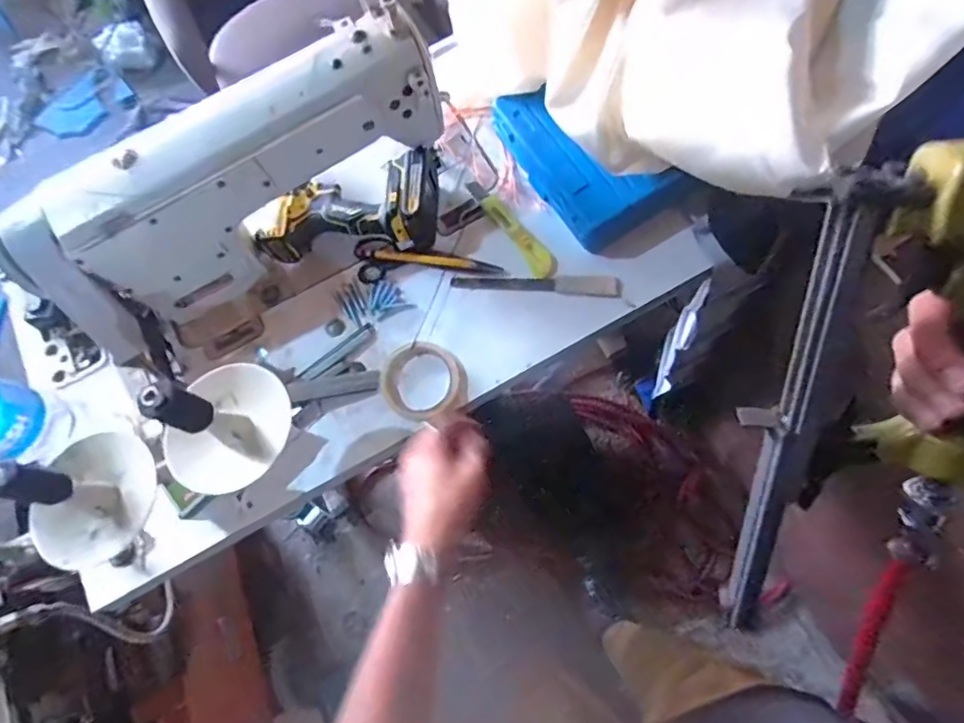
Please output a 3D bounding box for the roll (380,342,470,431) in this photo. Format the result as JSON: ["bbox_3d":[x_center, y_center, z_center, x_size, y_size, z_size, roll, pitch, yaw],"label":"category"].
[{"bbox_3d":[-0.070,0.023,0.659,0.104,0.023,0.096,-1,72,2],"label":"roll"}]

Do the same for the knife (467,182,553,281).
[{"bbox_3d":[0.039,-0.177,0.709,0.034,0.010,0.164,-33,73,-3],"label":"knife"}]

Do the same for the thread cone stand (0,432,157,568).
[{"bbox_3d":[-0.361,0.115,0.467,0.108,0.102,0.118,-7,73,5],"label":"thread cone stand"}]

